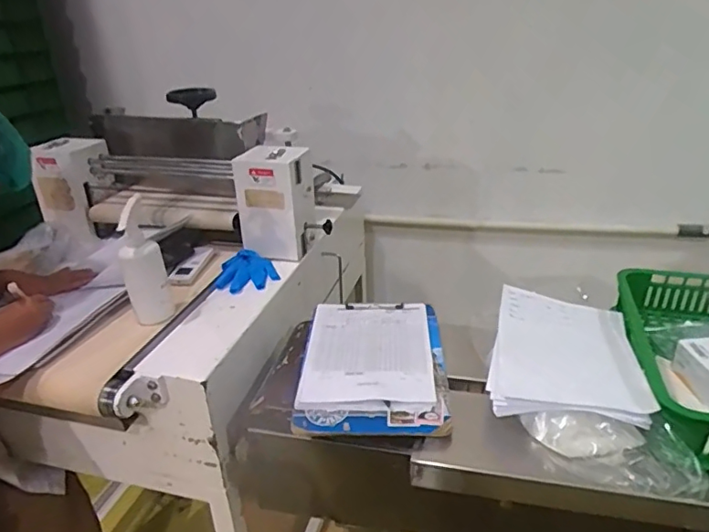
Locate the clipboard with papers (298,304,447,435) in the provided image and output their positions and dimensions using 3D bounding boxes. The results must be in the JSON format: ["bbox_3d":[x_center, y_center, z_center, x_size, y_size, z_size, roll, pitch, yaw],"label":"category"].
[{"bbox_3d":[0.031,0.163,0.938,0.250,0.053,0.321,-1,27,3],"label":"clipboard with papers"}]

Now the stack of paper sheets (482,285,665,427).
[{"bbox_3d":[0.346,0.141,0.868,0.228,0.051,0.292,7,28,18],"label":"stack of paper sheets"}]

